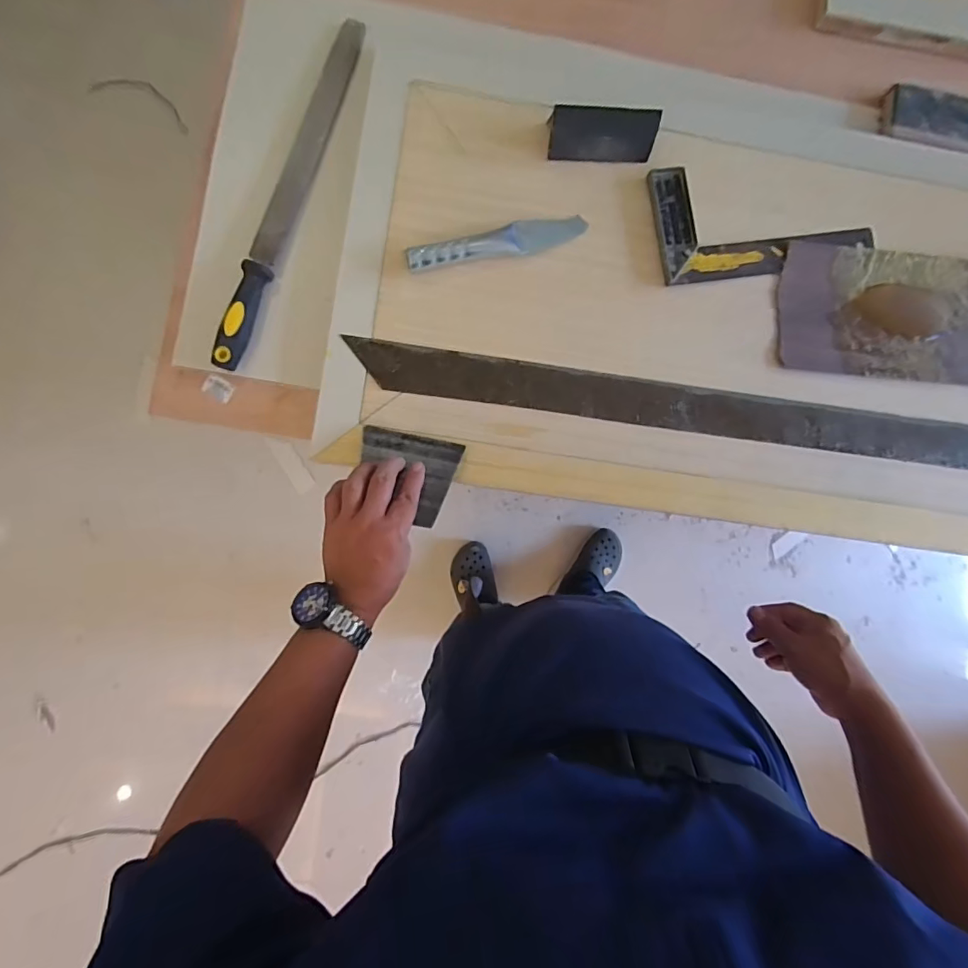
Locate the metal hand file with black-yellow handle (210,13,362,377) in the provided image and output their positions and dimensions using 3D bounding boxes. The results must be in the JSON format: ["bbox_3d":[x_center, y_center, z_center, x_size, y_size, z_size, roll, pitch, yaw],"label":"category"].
[{"bbox_3d":[-0.208,-0.317,0.524,0.033,0.030,0.409,17,86,-3],"label":"metal hand file with black-yellow handle"}]

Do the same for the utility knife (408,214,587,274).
[{"bbox_3d":[0.015,-0.259,0.526,0.194,0.014,0.031,-13,88,-5],"label":"utility knife"}]

